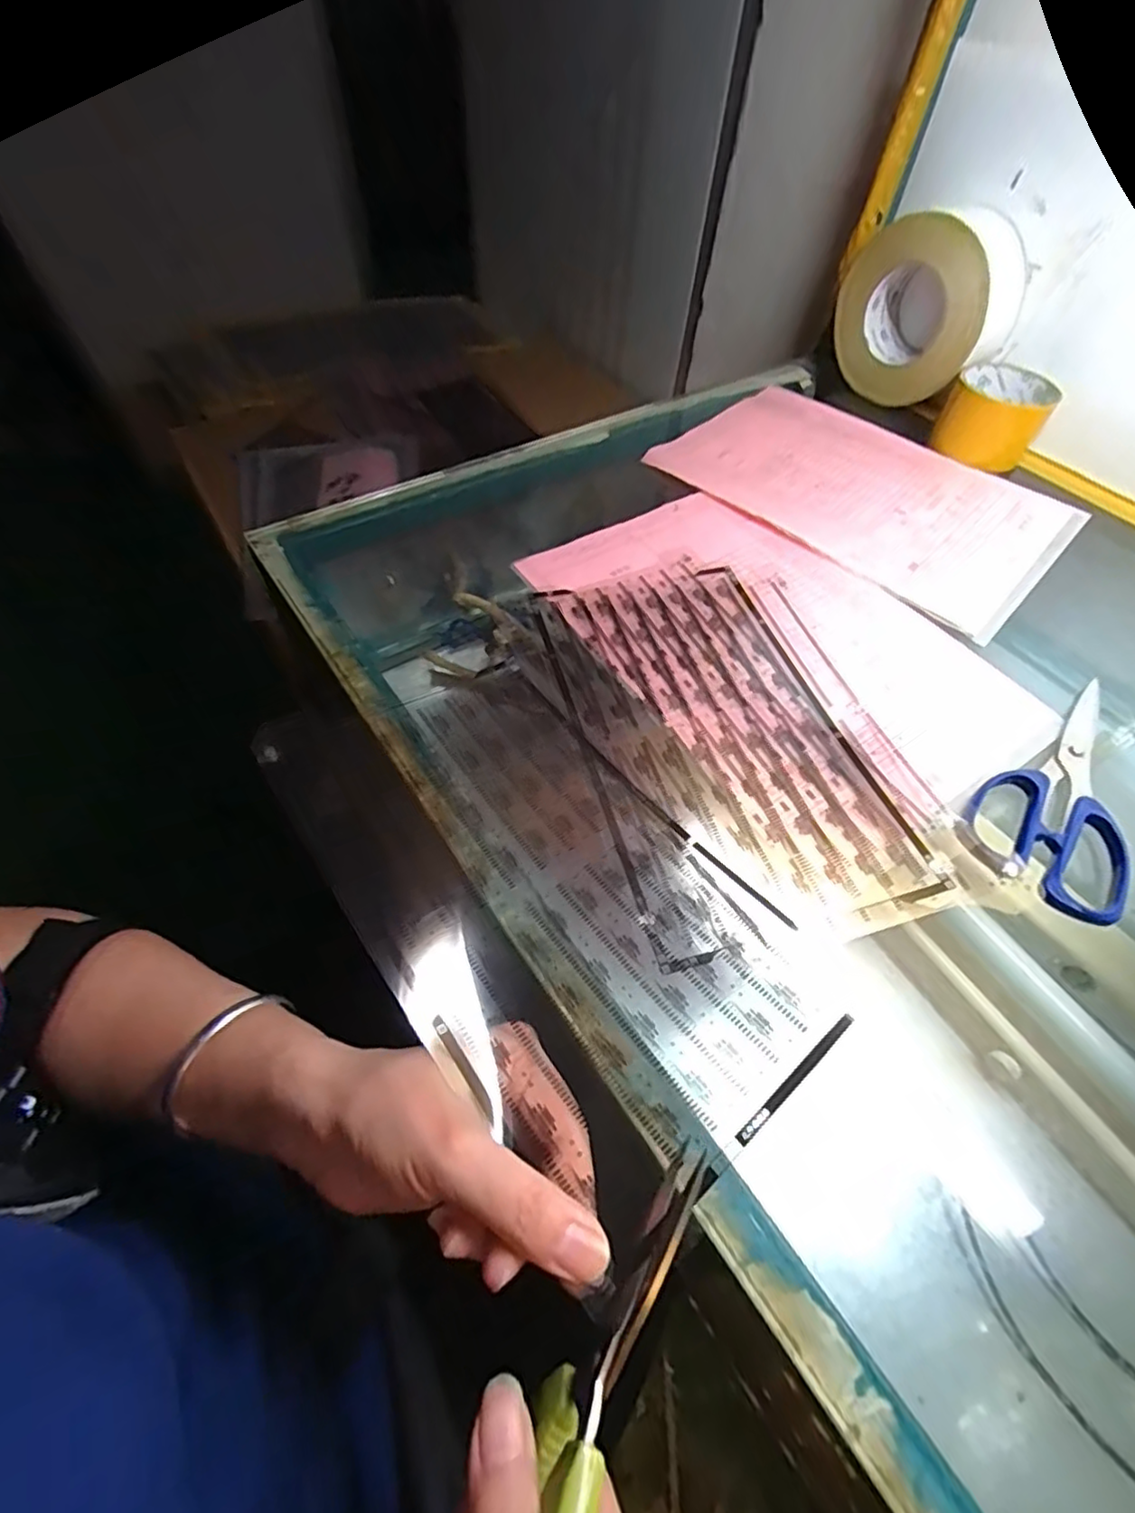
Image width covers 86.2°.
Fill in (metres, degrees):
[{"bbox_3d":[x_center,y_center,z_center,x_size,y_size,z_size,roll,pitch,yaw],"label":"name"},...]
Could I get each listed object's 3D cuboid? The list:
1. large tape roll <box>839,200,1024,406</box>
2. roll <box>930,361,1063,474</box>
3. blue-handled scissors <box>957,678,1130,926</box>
[{"bbox_3d":[0.324,-0.406,0.552,0.060,0.132,0.141,-27,60,-20],"label":"large tape roll"},{"bbox_3d":[0.377,-0.302,0.536,0.079,0.047,0.082,34,59,19],"label":"roll"},{"bbox_3d":[0.281,0.015,0.333,0.077,0.013,0.178,39,61,22],"label":"blue-handled scissors"}]

